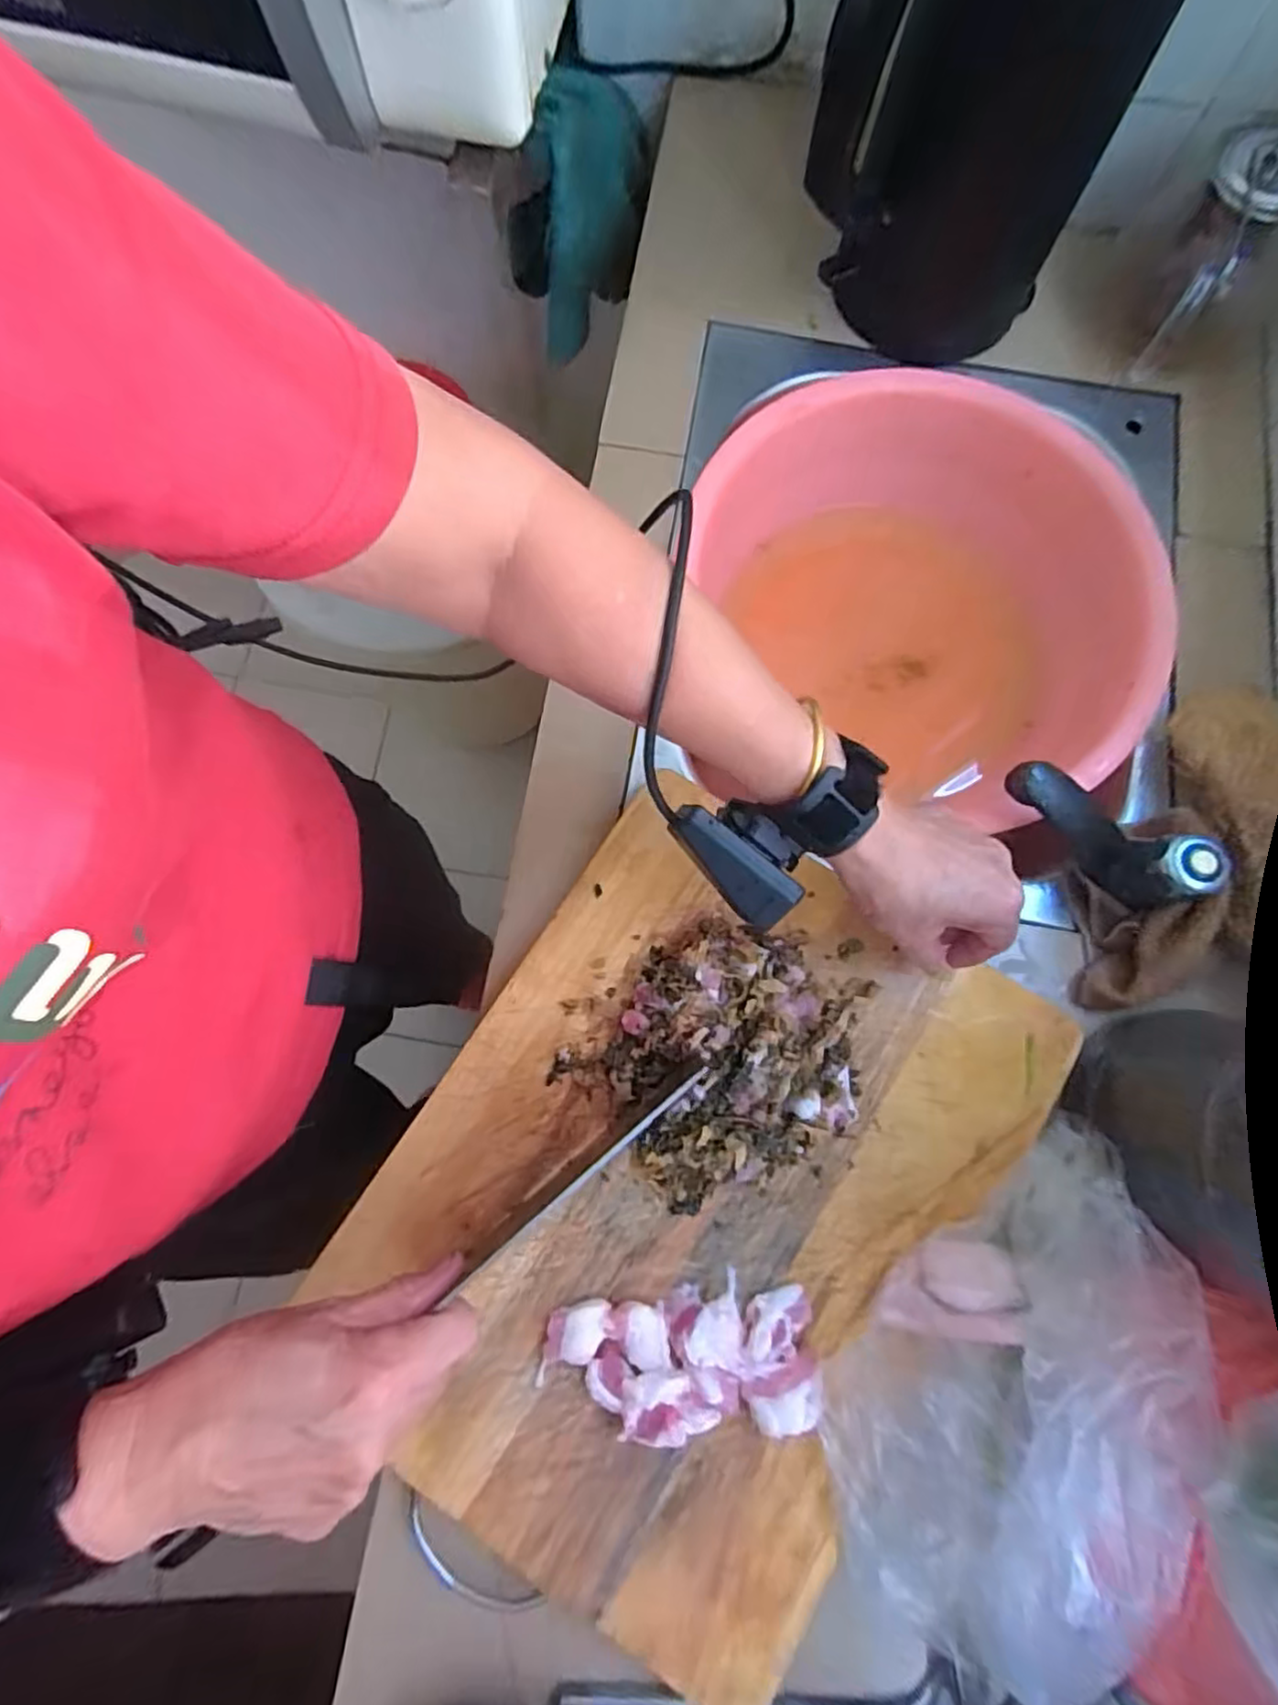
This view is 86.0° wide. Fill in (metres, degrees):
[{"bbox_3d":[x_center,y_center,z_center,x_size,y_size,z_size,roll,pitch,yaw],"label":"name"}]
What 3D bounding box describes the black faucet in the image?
[{"bbox_3d":[0.284,-0.019,0.417,0.115,0.065,0.042,43,80,8],"label":"black faucet"}]

